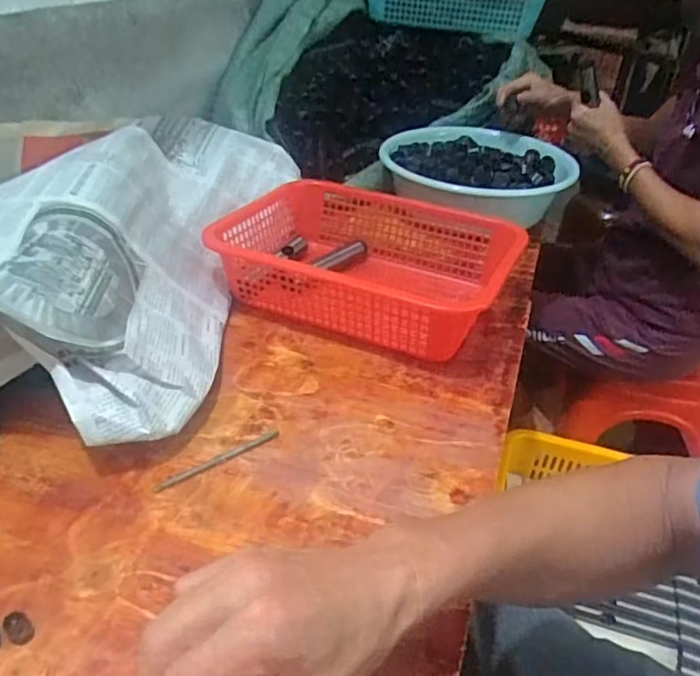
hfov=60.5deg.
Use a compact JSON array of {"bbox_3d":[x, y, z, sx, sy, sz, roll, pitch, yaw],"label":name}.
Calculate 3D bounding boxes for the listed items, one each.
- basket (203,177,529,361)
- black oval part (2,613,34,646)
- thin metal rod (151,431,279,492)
[{"bbox_3d":[0.021,-0.084,0.729,0.327,0.110,0.232,14,35,16],"label":"basket"},{"bbox_3d":[-0.212,0.186,0.384,0.023,0.004,0.014,29,41,33],"label":"black oval part"},{"bbox_3d":[-0.112,0.103,0.514,0.117,0.004,0.010,-21,41,-32],"label":"thin metal rod"}]

